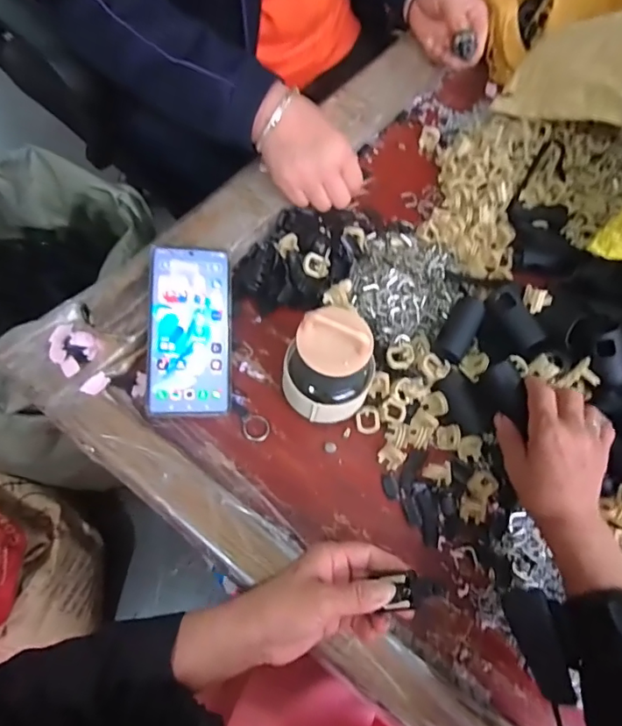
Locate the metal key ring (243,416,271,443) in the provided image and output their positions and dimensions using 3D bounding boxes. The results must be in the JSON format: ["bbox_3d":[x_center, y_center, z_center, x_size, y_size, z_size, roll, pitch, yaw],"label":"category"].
[{"bbox_3d":[-0.051,0.061,0.469,0.026,0.004,0.024,1,66,-2],"label":"metal key ring"}]

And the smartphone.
[{"bbox_3d":[-0.115,-0.033,0.480,0.074,0.007,0.165,1,79,-13],"label":"smartphone"}]

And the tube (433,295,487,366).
[{"bbox_3d":[0.146,-0.033,0.491,0.029,0.027,0.070,29,68,10],"label":"tube"}]

